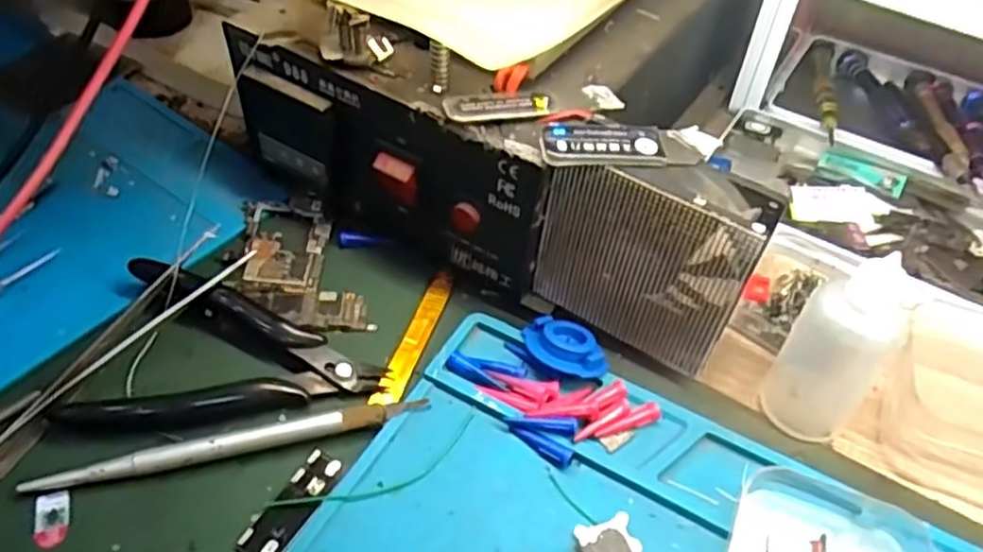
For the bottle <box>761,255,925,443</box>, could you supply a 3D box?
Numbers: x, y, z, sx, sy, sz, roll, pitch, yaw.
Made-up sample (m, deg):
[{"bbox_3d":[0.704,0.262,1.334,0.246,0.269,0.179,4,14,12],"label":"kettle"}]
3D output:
[{"bbox_3d":[0.129,0.027,0.271,0.032,0.071,0.033,35,56,26],"label":"bottle"}]

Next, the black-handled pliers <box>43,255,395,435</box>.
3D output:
[{"bbox_3d":[-0.101,0.032,0.284,0.110,0.022,0.070,9,49,6],"label":"black-handled pliers"}]

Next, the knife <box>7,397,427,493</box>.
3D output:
[{"bbox_3d":[-0.095,0.061,0.269,0.141,0.008,0.010,-11,50,-12],"label":"knife"}]

